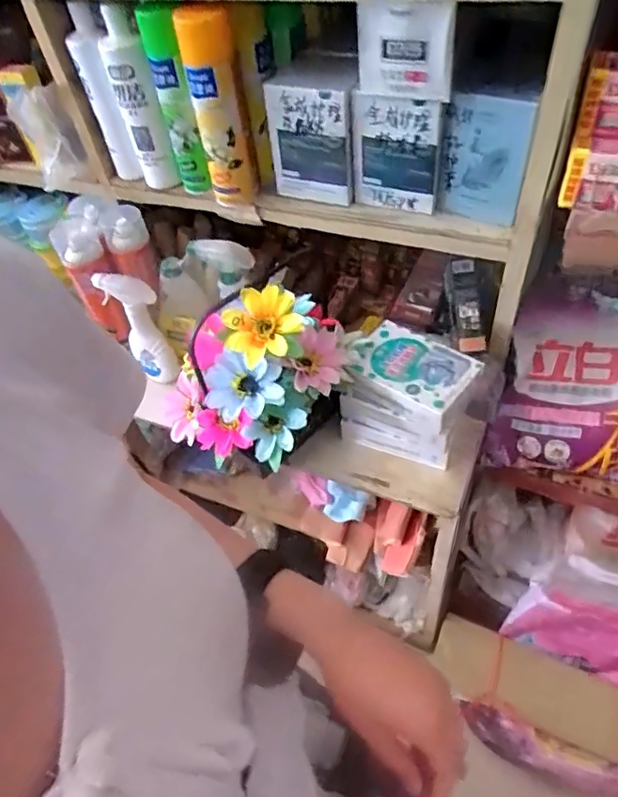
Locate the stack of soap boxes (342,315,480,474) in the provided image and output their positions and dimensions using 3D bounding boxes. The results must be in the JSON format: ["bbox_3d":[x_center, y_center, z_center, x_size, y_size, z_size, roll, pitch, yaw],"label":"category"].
[{"bbox_3d":[0.147,-0.003,0.808,0.168,0.128,0.140,22,57,22],"label":"stack of soap boxes"}]

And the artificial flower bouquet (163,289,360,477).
[{"bbox_3d":[-0.071,-0.042,0.712,0.263,0.163,0.201,-5,51,2],"label":"artificial flower bouquet"}]

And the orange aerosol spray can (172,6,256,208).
[{"bbox_3d":[-0.111,-0.353,0.684,0.056,0.230,0.049,-25,53,-13],"label":"orange aerosol spray can"}]

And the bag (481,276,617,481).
[{"bbox_3d":[0.422,-0.023,0.875,0.218,0.067,0.306,10,95,21],"label":"bag"}]

